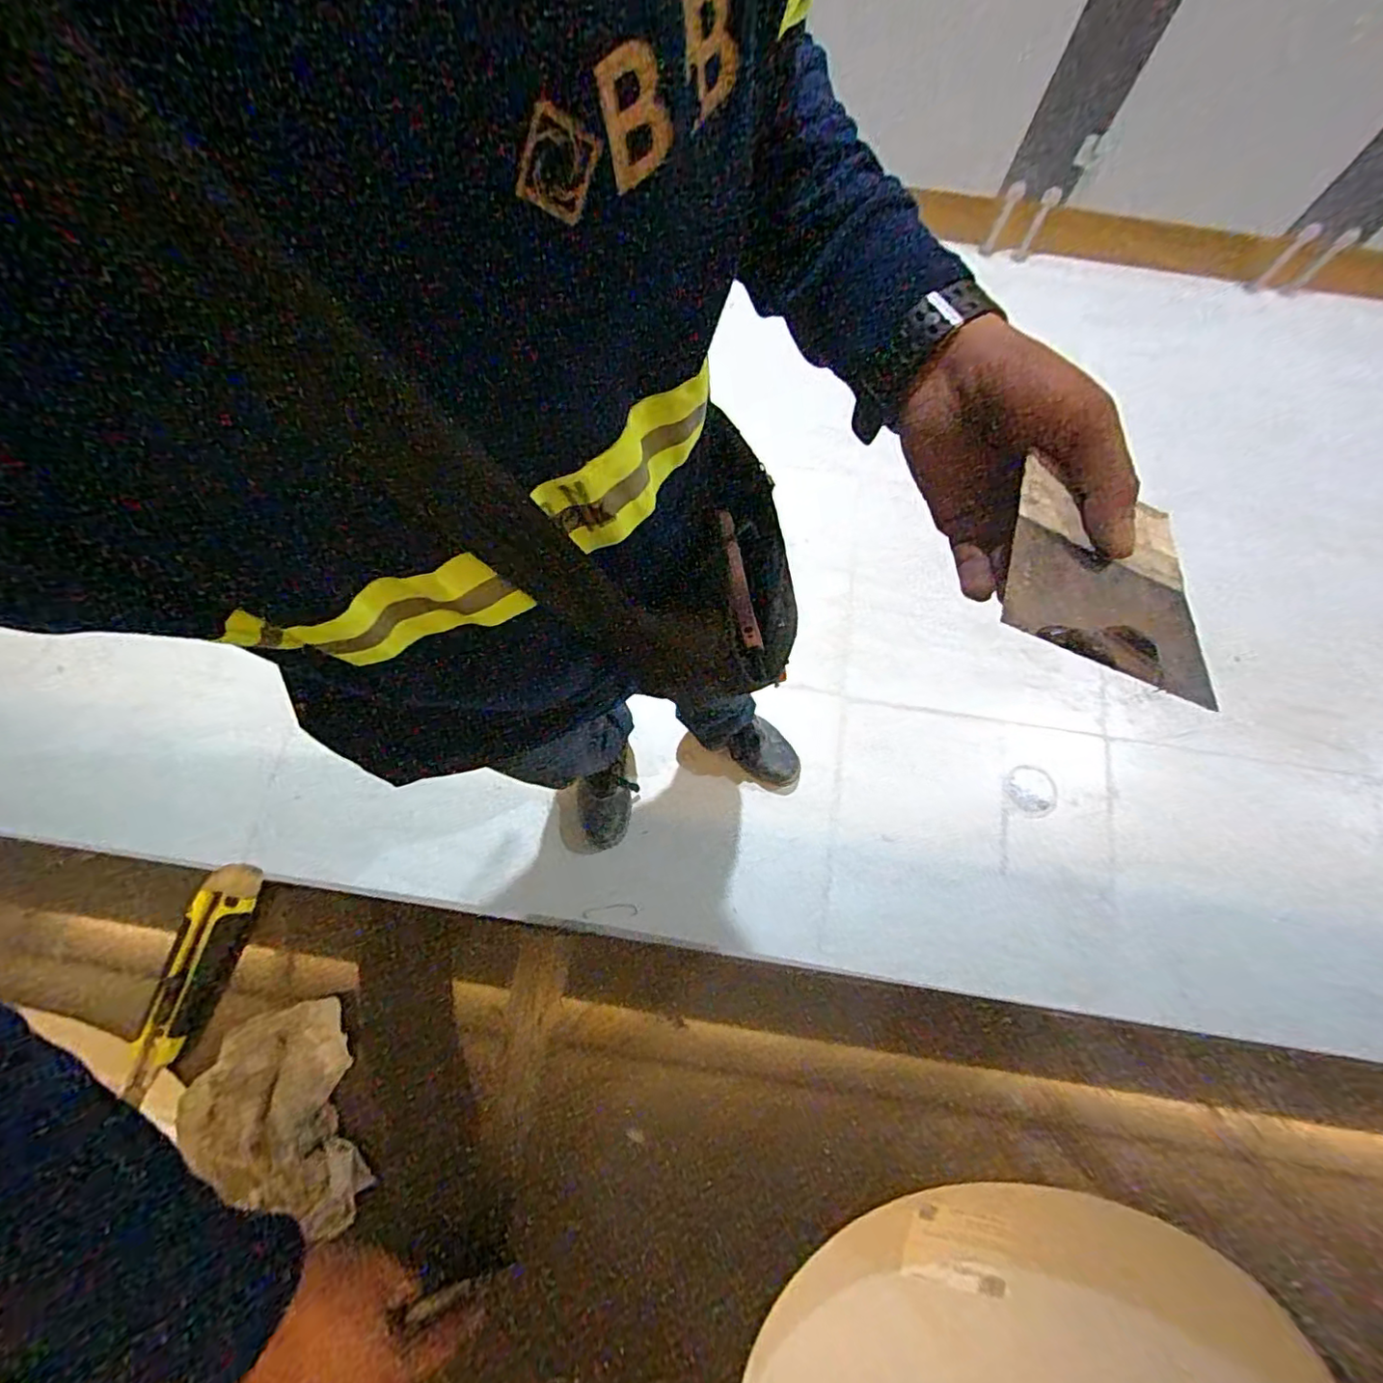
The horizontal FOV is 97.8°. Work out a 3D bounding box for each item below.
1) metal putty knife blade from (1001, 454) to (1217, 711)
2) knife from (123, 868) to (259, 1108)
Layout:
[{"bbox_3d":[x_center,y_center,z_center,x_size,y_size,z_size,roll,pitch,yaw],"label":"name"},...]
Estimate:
[{"bbox_3d":[0.176,-0.049,0.259,0.100,0.009,0.091,17,65,-12],"label":"metal putty knife blade"},{"bbox_3d":[-0.386,0.220,0.470,0.038,0.031,0.162,12,72,4],"label":"knife"}]

